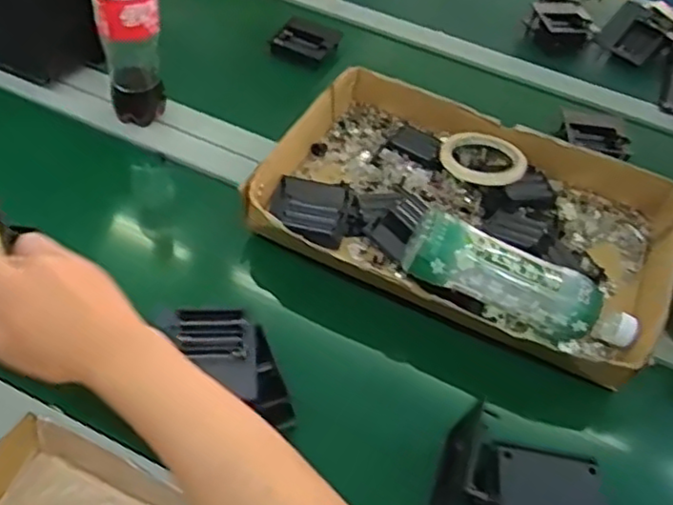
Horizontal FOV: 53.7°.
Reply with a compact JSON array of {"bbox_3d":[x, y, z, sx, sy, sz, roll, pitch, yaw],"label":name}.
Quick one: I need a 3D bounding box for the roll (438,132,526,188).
[{"bbox_3d":[0.167,-0.108,0.749,0.092,0.016,0.092,22,51,12],"label":"roll"}]

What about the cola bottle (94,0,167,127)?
[{"bbox_3d":[-0.214,-0.239,0.684,0.059,0.234,0.059,-9,51,-14],"label":"cola bottle"}]

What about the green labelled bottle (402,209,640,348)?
[{"bbox_3d":[0.170,0.031,0.620,0.220,0.072,0.071,24,50,-5],"label":"green labelled bottle"}]

